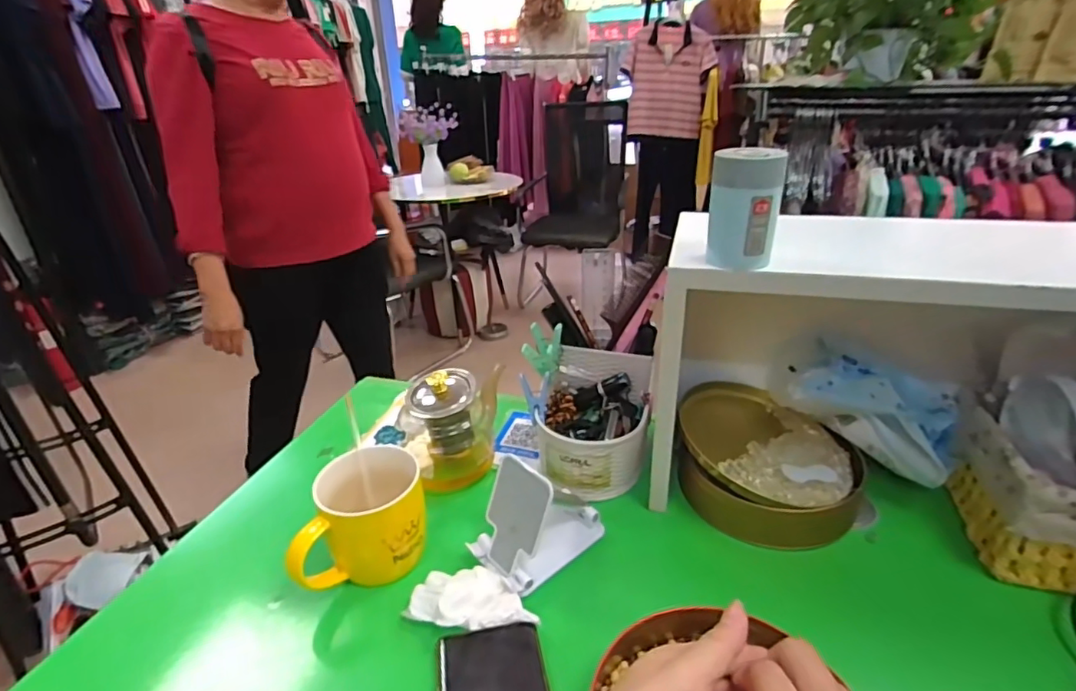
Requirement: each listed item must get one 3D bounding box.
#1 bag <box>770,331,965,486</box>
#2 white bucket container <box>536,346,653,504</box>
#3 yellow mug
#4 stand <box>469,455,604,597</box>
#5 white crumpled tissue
[{"bbox_3d":[0.319,0.060,0.532,0.166,0.091,0.091,6,27,15],"label":"bag"},{"bbox_3d":[0.058,0.079,0.577,0.114,0.101,0.119,3,27,9],"label":"white bucket container"},{"bbox_3d":[-0.155,0.151,0.473,0.109,0.090,0.081,-15,29,-25],"label":"yellow mug"},{"bbox_3d":[-0.001,0.143,0.481,0.067,0.096,0.110,22,35,40],"label":"stand"},{"bbox_3d":[-0.052,0.198,0.439,0.099,0.021,0.055,0,26,4],"label":"white crumpled tissue"}]

